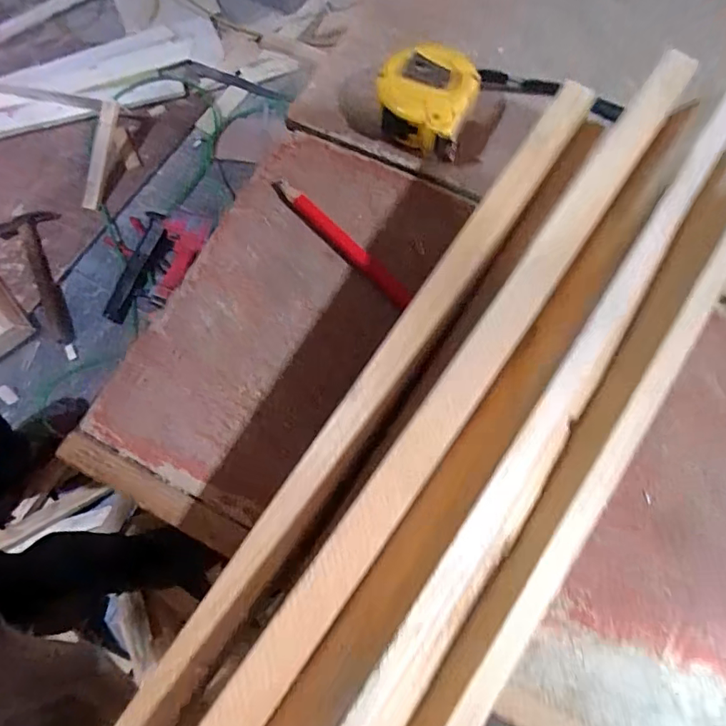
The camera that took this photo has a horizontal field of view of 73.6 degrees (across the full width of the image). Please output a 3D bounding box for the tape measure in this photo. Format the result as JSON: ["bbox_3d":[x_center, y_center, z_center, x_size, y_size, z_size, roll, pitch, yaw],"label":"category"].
[{"bbox_3d":[0.041,-0.178,0.330,0.064,0.035,0.064,19,72,7],"label":"tape measure"}]

